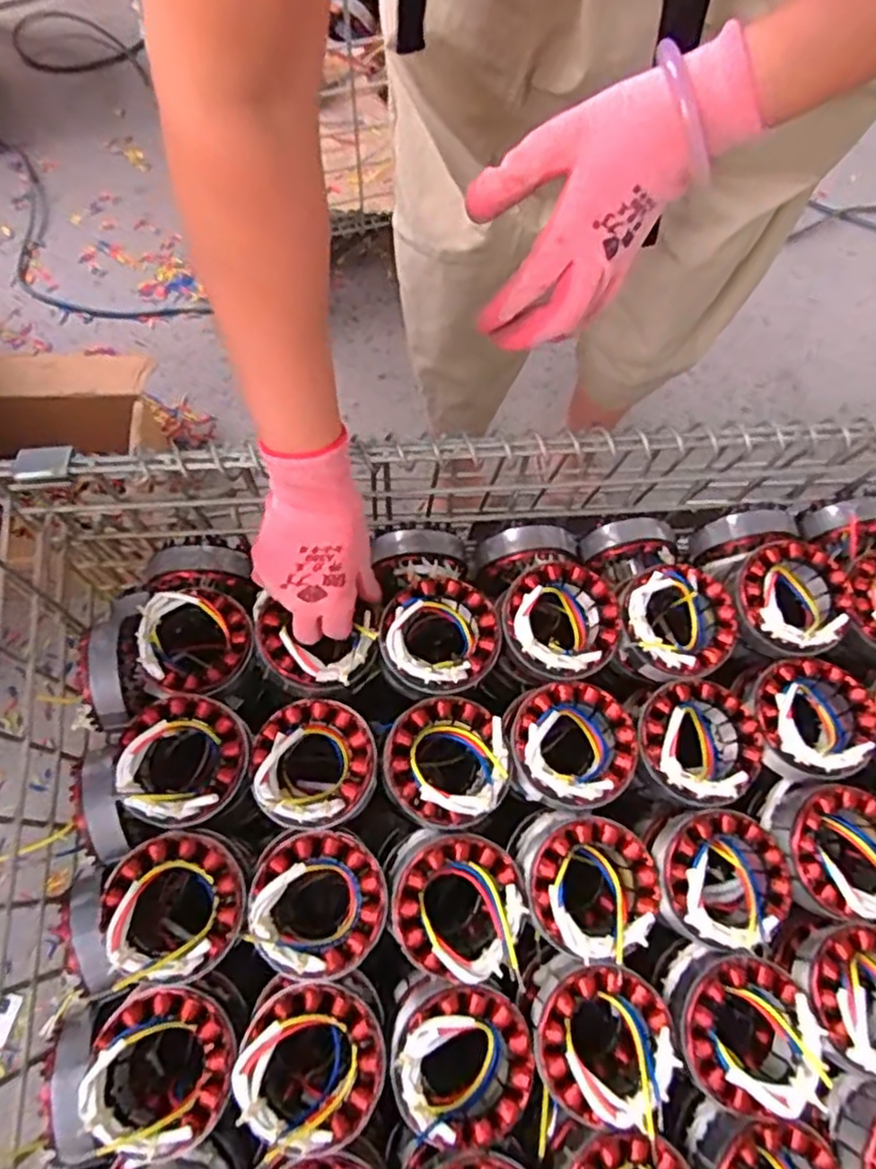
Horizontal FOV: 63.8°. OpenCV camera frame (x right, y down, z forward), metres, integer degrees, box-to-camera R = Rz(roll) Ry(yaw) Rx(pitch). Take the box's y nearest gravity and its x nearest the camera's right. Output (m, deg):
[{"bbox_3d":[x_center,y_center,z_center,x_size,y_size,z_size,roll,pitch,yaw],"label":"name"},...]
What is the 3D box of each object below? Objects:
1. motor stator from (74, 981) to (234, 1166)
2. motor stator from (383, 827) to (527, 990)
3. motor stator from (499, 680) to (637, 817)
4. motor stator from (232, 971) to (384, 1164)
[{"bbox_3d":[-0.166,0.293,0.432,0.085,0.052,0.080,17,70,4],"label":"motor stator"},{"bbox_3d":[0.009,0.211,0.465,0.092,0.046,0.085,1,70,-2],"label":"motor stator"},{"bbox_3d":[0.093,0.115,0.505,0.091,0.060,0.087,19,70,5],"label":"motor stator"},{"bbox_3d":[-0.078,0.299,0.447,0.087,0.080,0.086,3,70,-1],"label":"motor stator"}]

